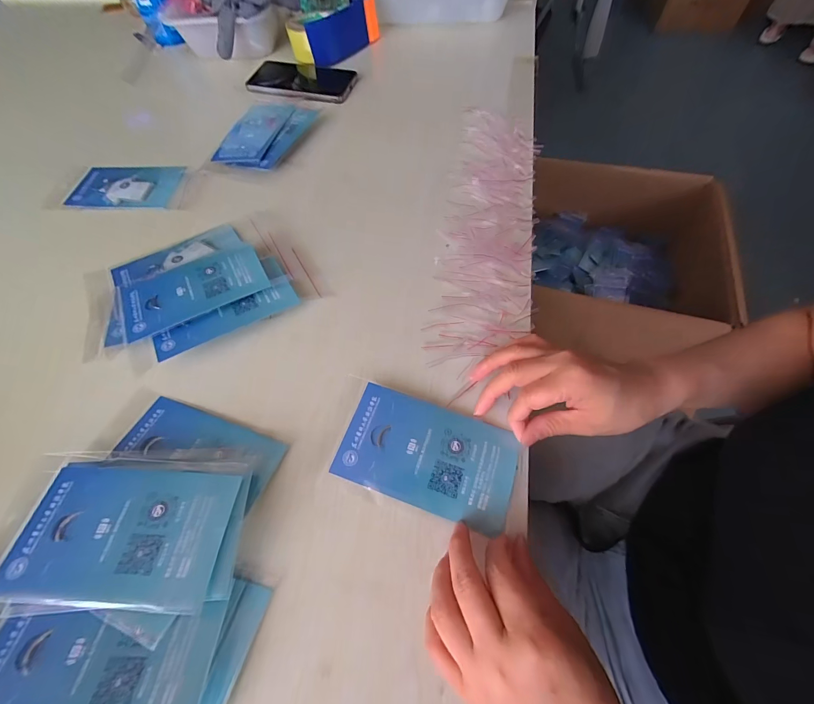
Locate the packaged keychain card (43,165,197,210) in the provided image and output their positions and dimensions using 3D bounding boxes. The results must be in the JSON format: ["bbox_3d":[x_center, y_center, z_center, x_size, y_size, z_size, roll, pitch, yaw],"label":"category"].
[{"bbox_3d":[-0.374,-0.221,0.472,0.179,0.013,0.091,-2,62,2],"label":"packaged keychain card"}]

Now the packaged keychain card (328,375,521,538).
[{"bbox_3d":[0.010,0.078,0.285,0.149,0.010,0.081,16,64,11],"label":"packaged keychain card"}]

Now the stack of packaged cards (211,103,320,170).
[{"bbox_3d":[-0.197,-0.314,0.502,0.106,0.012,0.153,11,63,9],"label":"stack of packaged cards"}]

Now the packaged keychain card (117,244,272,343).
[{"bbox_3d":[-0.216,-0.067,0.360,0.136,0.006,0.083,-26,60,-12],"label":"packaged keychain card"}]

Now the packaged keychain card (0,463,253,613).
[{"bbox_3d":[-0.192,0.119,0.243,0.136,0.005,0.088,3,53,1],"label":"packaged keychain card"}]

